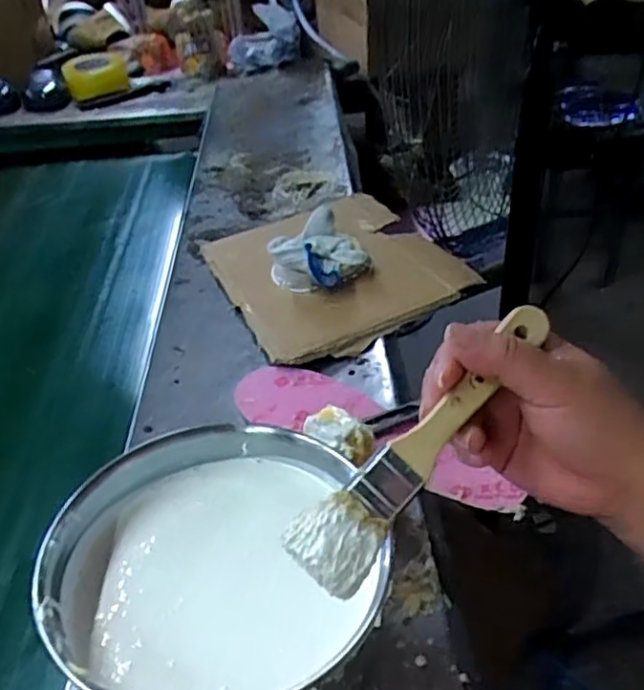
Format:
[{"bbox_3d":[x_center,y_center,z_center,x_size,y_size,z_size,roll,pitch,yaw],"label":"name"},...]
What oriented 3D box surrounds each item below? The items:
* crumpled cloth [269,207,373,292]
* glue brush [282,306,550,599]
[{"bbox_3d":[0.006,-0.104,0.711,0.091,0.052,0.117,21,45,28],"label":"crumpled cloth"},{"bbox_3d":[0.049,0.038,0.292,0.031,0.015,0.161,31,66,36],"label":"glue brush"}]

